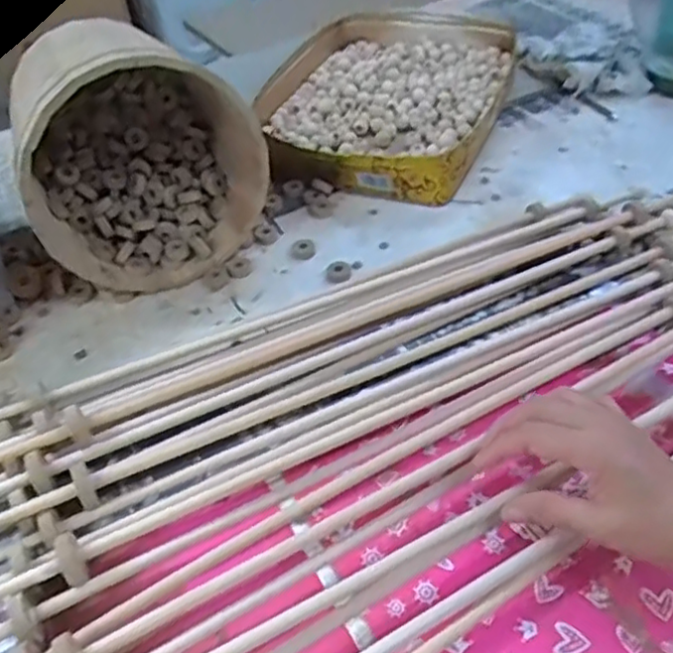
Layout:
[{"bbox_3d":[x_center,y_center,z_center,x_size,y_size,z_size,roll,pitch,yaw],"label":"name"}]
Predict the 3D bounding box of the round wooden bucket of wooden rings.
[{"bbox_3d":[-0.213,-0.186,0.706,0.220,0.229,0.193,-23,47,-17],"label":"round wooden bucket of wooden rings"}]

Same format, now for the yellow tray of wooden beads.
[{"bbox_3d":[0.068,-0.307,0.916,0.289,0.073,0.376,13,47,18],"label":"yellow tray of wooden beads"}]

